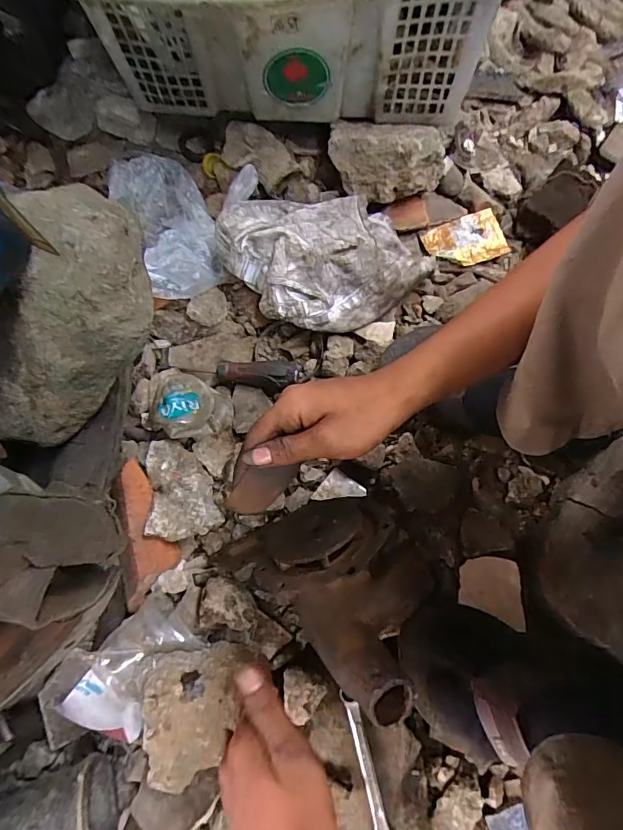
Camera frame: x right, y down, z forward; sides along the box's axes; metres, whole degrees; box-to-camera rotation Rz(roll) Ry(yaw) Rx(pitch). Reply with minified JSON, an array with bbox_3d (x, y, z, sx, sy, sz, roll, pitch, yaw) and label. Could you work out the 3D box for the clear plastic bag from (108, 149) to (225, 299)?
[{"bbox_3d":[-0.187,-0.251,0.606,0.110,0.054,0.210,-26,73,-7],"label":"clear plastic bag"}]

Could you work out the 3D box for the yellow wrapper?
[{"bbox_3d":[0.210,-0.239,0.621,0.102,0.017,0.066,-15,72,-3],"label":"yellow wrapper"}]

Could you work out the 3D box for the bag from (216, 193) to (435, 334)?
[{"bbox_3d":[0.017,-0.205,0.562,0.218,0.058,0.197,-30,74,-8],"label":"bag"}]

